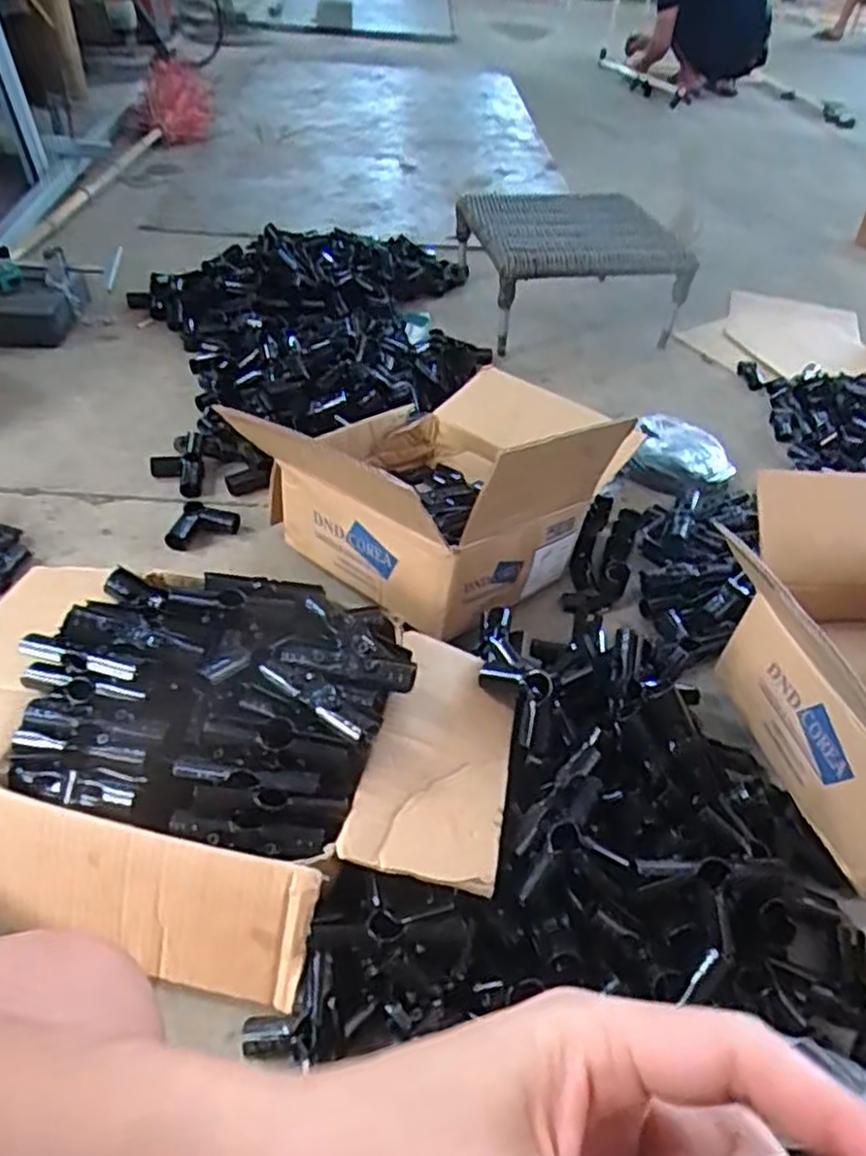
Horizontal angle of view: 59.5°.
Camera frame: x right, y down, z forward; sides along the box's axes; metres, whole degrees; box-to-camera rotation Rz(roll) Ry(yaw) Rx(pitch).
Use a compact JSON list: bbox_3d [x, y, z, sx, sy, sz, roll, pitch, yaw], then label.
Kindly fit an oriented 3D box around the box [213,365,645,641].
[{"bbox_3d":[0.037,-0.163,1.051,0.515,0.244,0.358,-32,54,-33],"label":"box"}]

